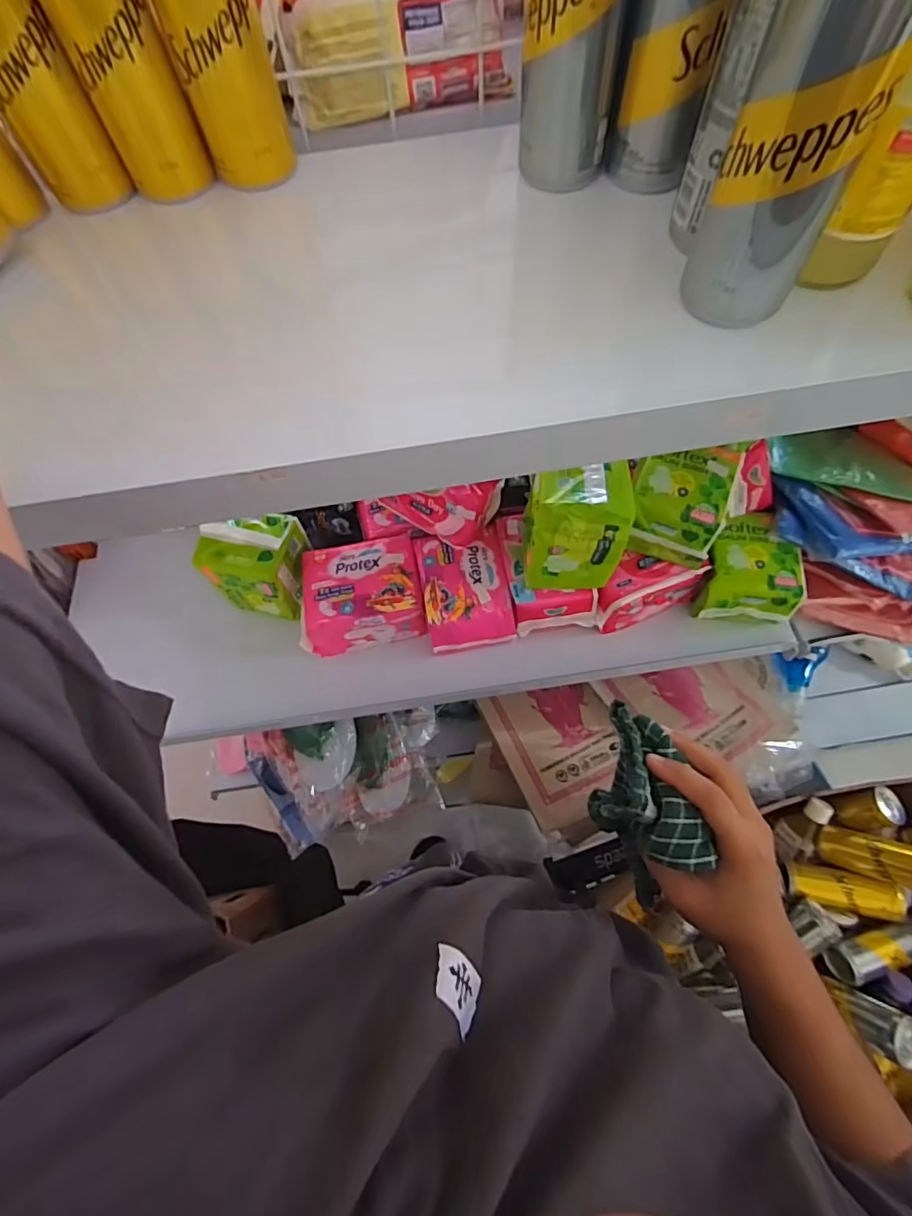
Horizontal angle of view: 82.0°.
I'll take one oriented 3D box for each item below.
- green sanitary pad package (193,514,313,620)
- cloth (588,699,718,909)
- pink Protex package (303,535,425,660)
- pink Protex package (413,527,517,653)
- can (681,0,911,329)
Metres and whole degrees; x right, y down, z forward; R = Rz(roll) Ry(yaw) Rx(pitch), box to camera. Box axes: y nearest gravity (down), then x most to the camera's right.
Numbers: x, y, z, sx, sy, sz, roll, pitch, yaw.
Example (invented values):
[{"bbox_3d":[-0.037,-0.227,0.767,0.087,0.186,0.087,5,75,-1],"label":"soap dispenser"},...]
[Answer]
[{"bbox_3d":[-0.226,-0.053,0.604,0.091,0.098,0.088,9,66,7],"label":"green sanitary pad package"},{"bbox_3d":[0.125,0.127,0.357,0.060,0.051,0.121,-13,65,-3],"label":"cloth"},{"bbox_3d":[-0.110,-0.015,0.601,0.137,0.067,0.100,-11,65,-3],"label":"pink Protex package"},{"bbox_3d":[0.009,-0.022,0.588,0.092,0.050,0.124,-10,65,-2],"label":"pink Protex package"},{"bbox_3d":[0.139,-0.190,0.214,0.052,0.132,0.048,-1,65,2],"label":"can"}]

